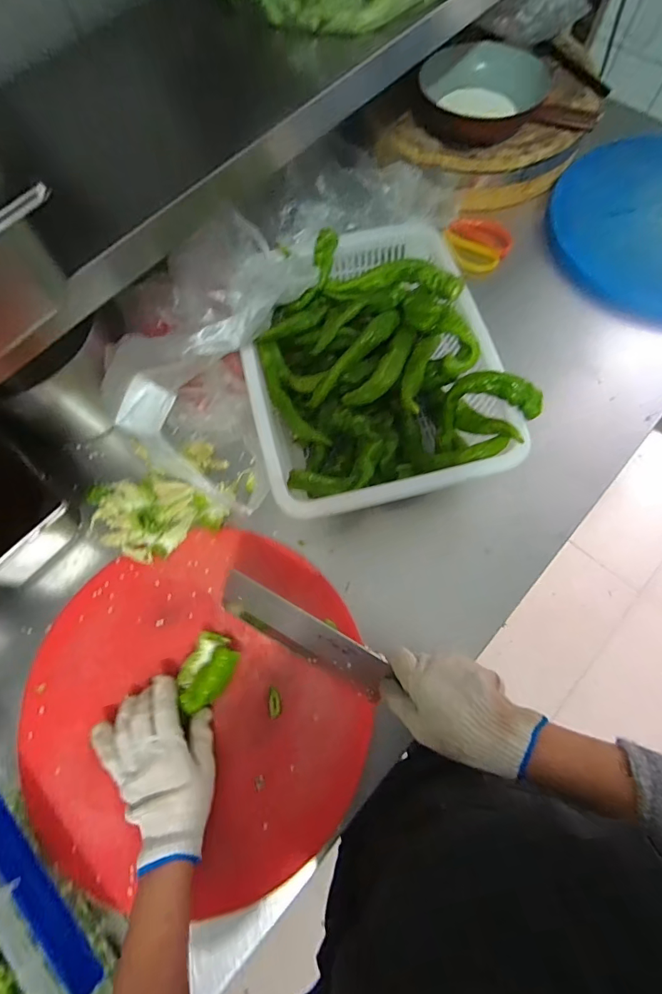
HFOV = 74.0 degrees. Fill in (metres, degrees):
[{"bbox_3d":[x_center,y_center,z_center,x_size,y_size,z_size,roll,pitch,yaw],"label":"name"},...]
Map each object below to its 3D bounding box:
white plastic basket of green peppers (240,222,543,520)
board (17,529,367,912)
[{"bbox_3d":[0.050,-0.166,0.589,0.313,0.111,0.371,-15,70,-3],"label":"white plastic basket of green peppers"},{"bbox_3d":[-0.155,0.245,0.527,0.393,0.027,0.389,-1,70,2],"label":"board"}]

